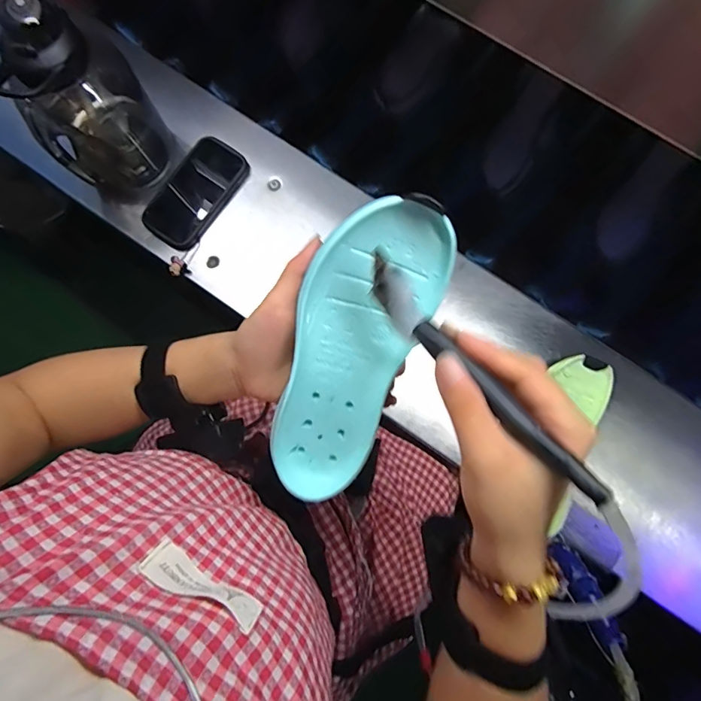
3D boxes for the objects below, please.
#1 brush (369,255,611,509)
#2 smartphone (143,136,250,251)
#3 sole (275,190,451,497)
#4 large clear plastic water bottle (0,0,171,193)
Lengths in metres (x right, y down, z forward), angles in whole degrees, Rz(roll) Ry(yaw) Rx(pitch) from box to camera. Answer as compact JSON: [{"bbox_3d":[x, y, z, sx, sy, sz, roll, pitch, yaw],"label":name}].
[{"bbox_3d":[0.065,0.012,0.230,0.016,0.019,0.159,-38,64,-6],"label":"brush"},{"bbox_3d":[-0.215,-0.218,0.623,0.085,0.022,0.156,35,82,7],"label":"smartphone"},{"bbox_3d":[-0.001,0.003,0.303,0.080,0.029,0.203,21,107,5],"label":"sole"},{"bbox_3d":[-0.317,-0.290,0.530,0.123,0.225,0.119,-34,81,-5],"label":"large clear plastic water bottle"}]

